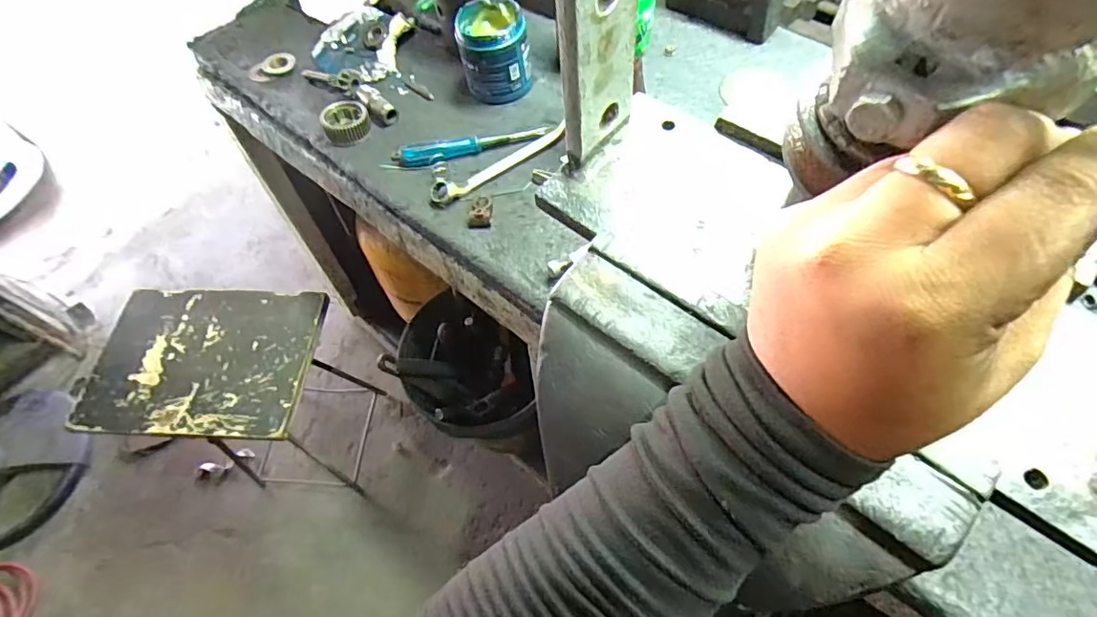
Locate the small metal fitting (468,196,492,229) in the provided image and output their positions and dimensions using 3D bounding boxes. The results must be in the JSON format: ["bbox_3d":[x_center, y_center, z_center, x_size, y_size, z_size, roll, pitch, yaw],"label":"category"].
[{"bbox_3d":[-0.082,-0.118,0.662,0.027,0.009,0.045,0,59,4],"label":"small metal fitting"}]

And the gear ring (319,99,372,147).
[{"bbox_3d":[-0.275,-0.254,0.744,0.061,0.025,0.071,-25,60,-11],"label":"gear ring"}]

